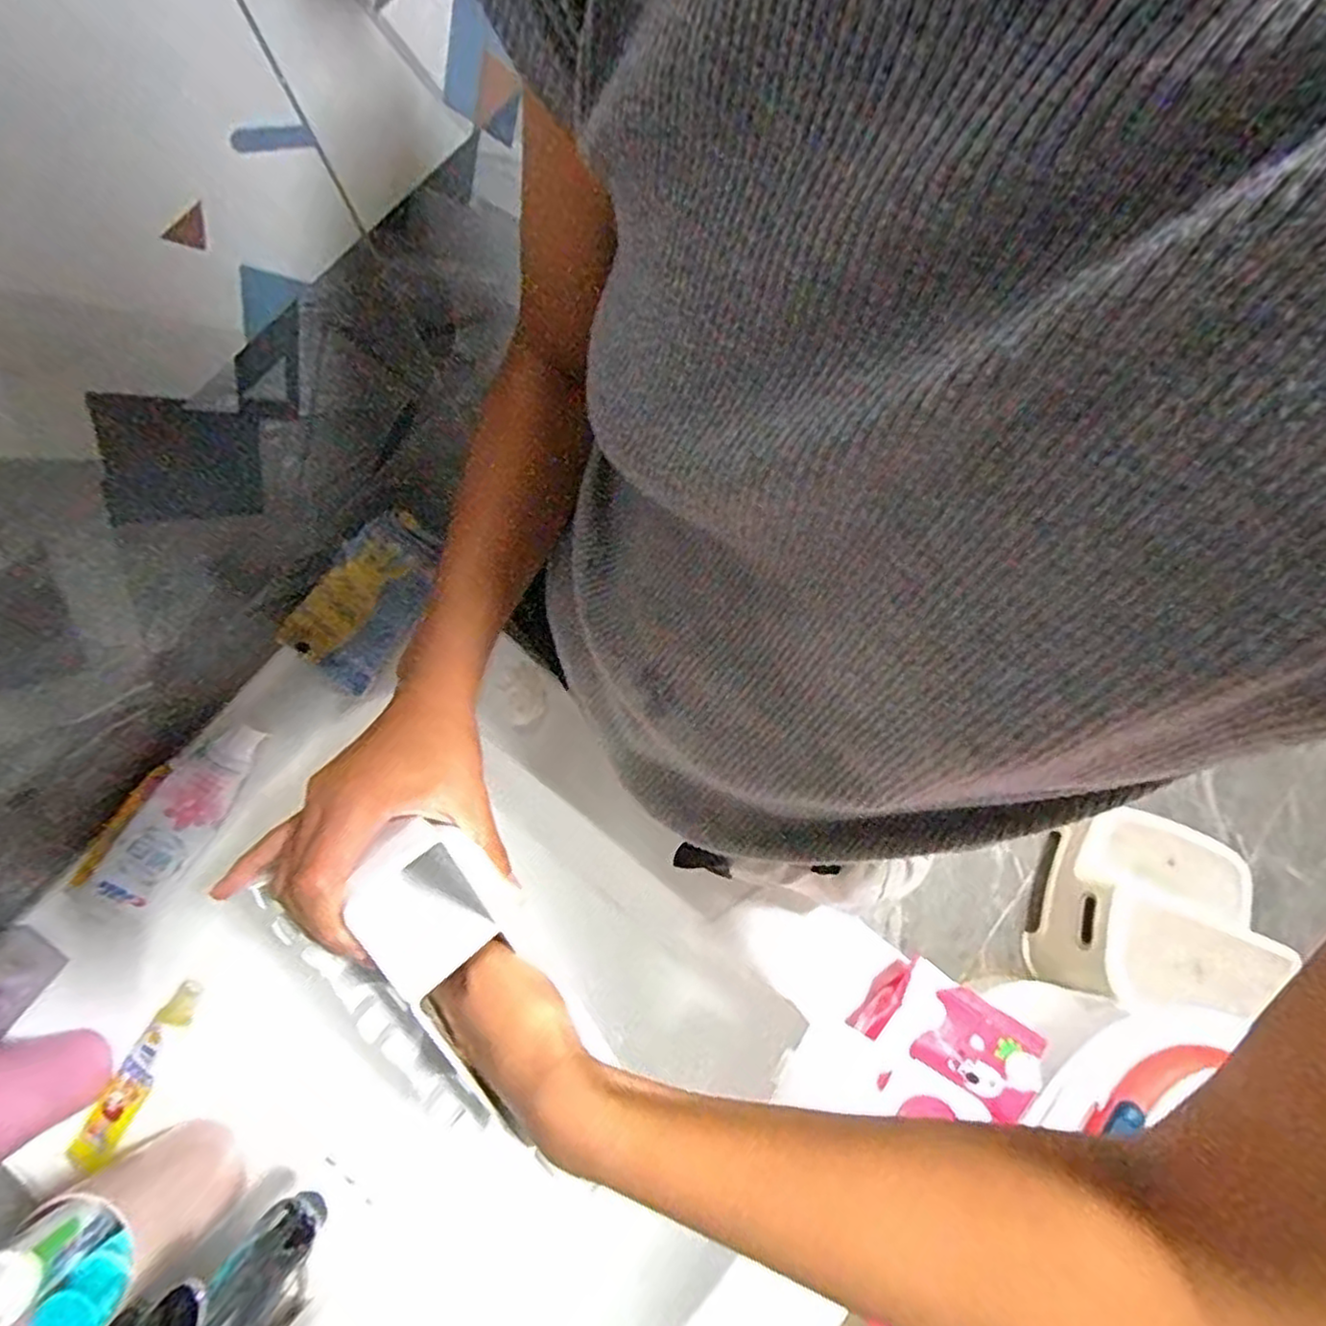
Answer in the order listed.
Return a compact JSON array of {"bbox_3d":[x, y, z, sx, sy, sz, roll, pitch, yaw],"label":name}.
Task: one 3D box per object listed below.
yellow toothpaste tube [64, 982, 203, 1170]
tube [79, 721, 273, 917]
[{"bbox_3d":[-0.363,0.285,0.481,0.029,0.025,0.121,23,79,6],"label":"yellow toothpaste tube"},{"bbox_3d":[-0.356,0.110,0.508,0.049,0.032,0.153,30,79,7],"label":"tube"}]

